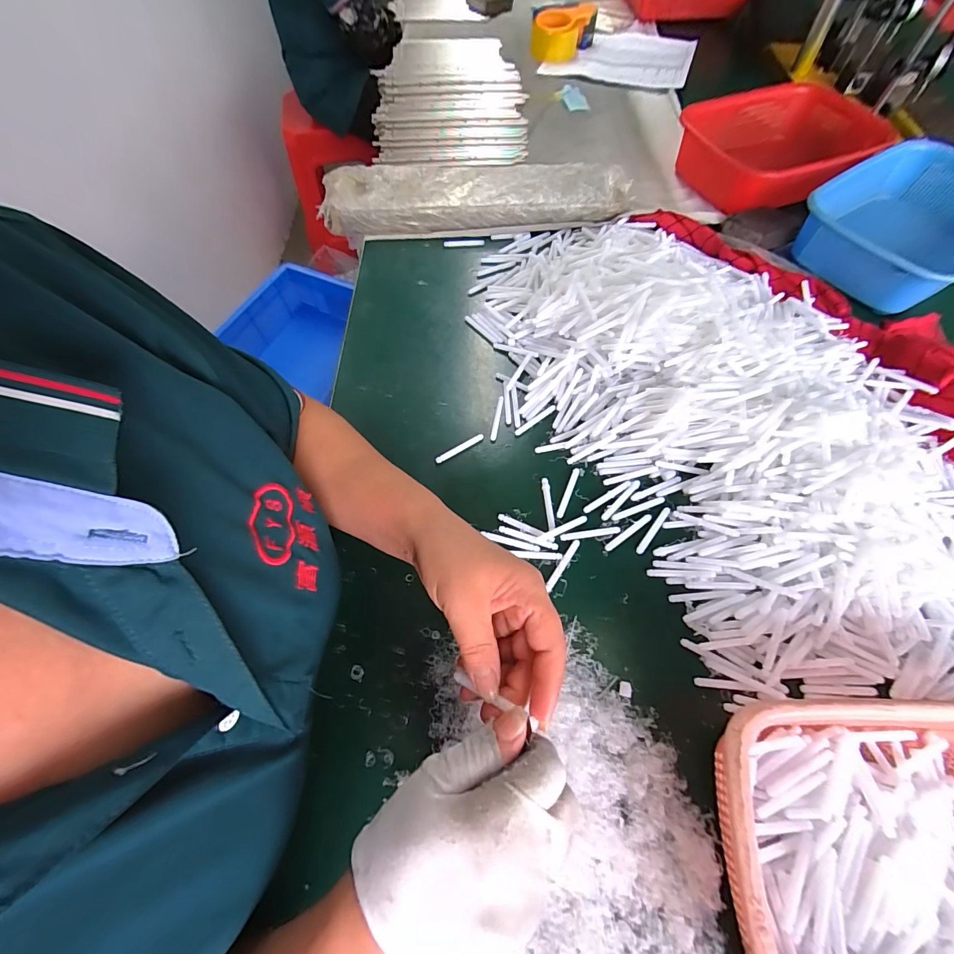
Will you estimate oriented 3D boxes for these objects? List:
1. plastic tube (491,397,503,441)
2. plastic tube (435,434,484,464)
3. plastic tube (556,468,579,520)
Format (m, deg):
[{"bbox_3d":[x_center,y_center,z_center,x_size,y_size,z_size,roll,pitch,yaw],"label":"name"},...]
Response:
[{"bbox_3d":[0.023,-0.068,0.462,0.007,0.004,0.059,9,65,7],"label":"plastic tube"},{"bbox_3d":[-0.019,-0.031,0.444,0.060,0.004,0.007,-30,66,-12],"label":"plastic tube"},{"bbox_3d":[0.095,0.017,0.421,0.007,0.004,0.060,22,66,10],"label":"plastic tube"}]

